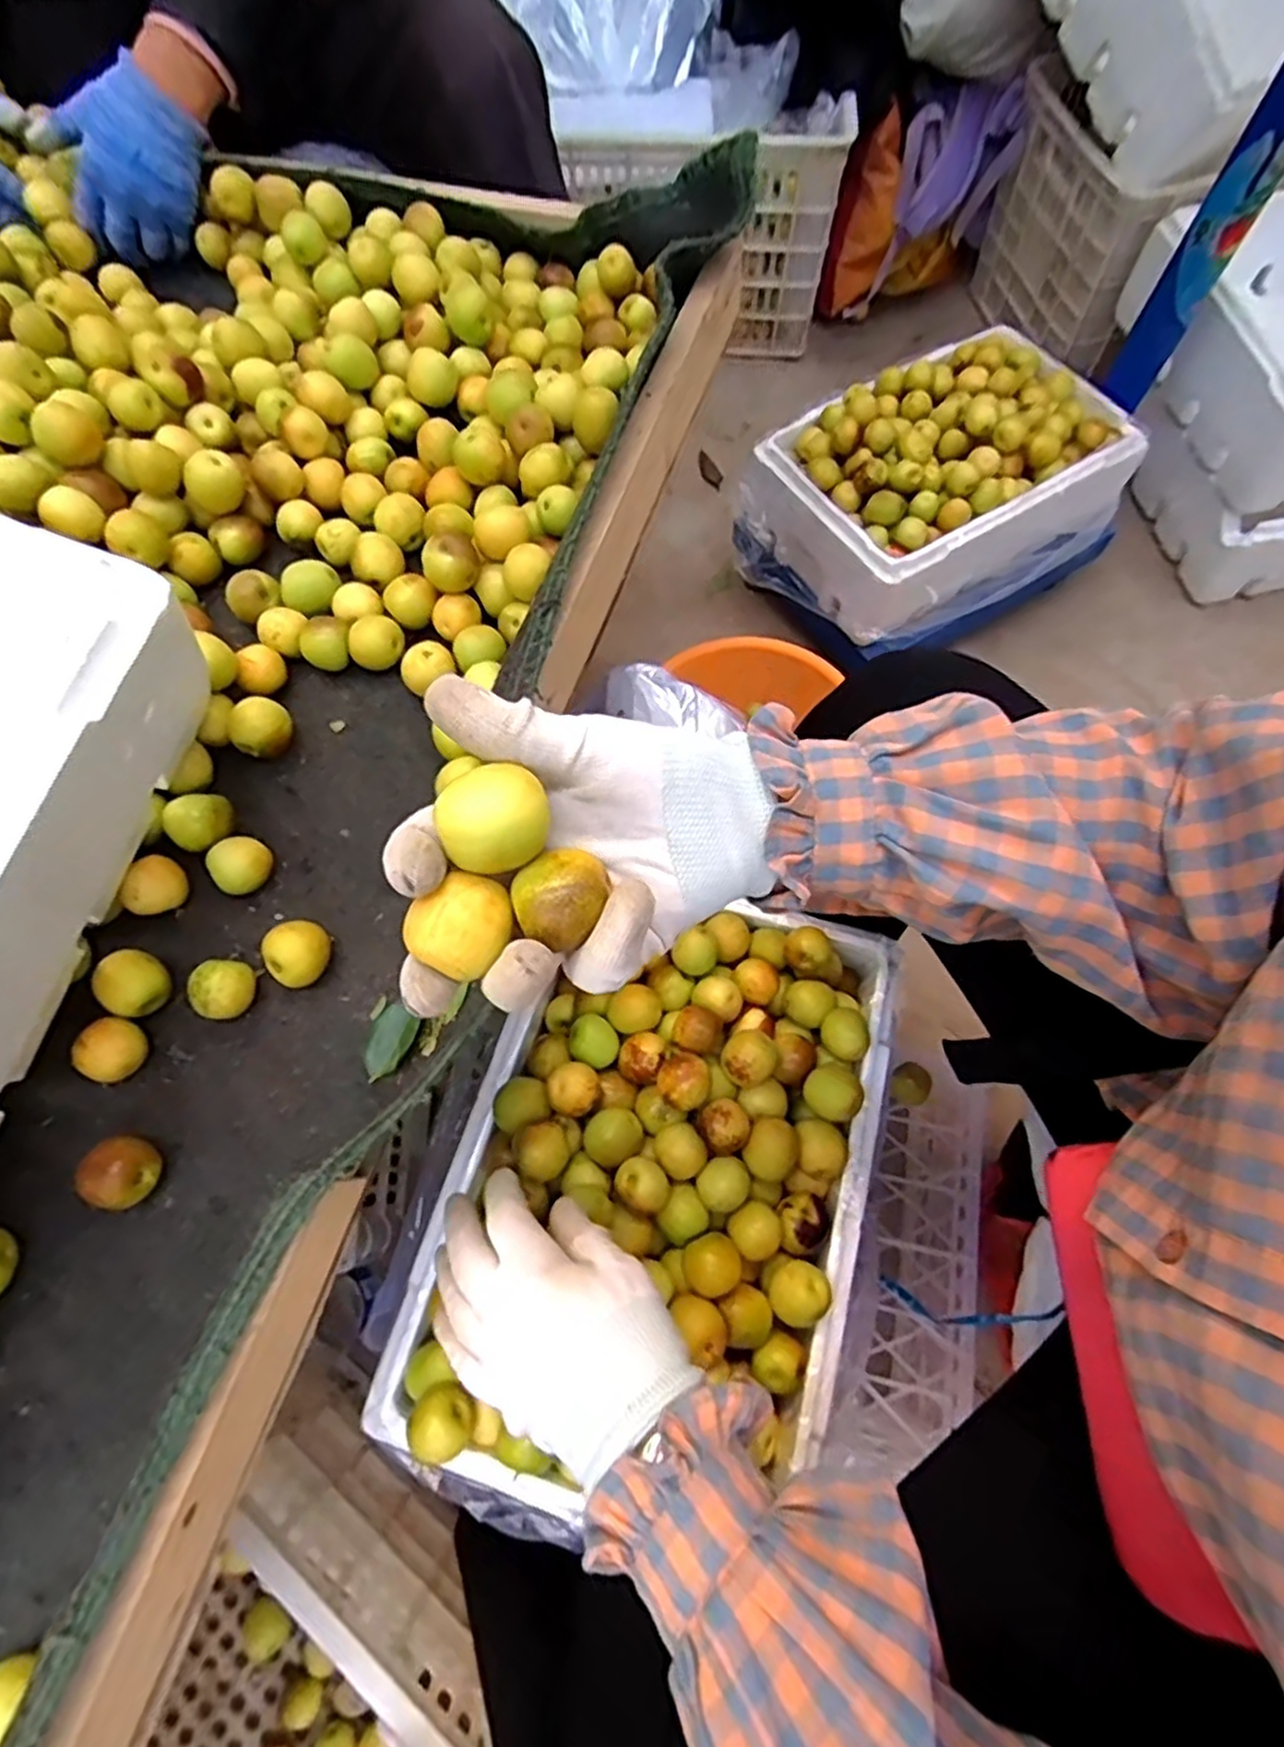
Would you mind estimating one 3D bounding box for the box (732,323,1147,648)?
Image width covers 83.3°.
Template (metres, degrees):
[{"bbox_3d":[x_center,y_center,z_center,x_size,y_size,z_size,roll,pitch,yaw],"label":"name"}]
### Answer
[{"bbox_3d":[0.335,-0.452,0.850,0.383,0.145,0.283,-27,68,-9],"label":"box"}]

